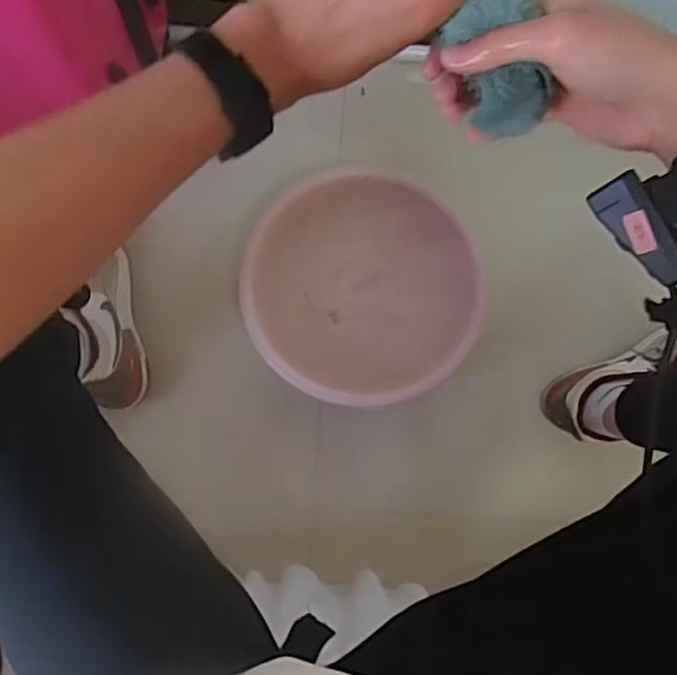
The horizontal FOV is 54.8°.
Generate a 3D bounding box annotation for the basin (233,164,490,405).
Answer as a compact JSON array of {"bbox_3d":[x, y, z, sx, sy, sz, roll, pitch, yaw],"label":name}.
[{"bbox_3d":[0.031,-0.080,0.991,0.335,0.132,0.360,0,80,-1],"label":"basin"}]

